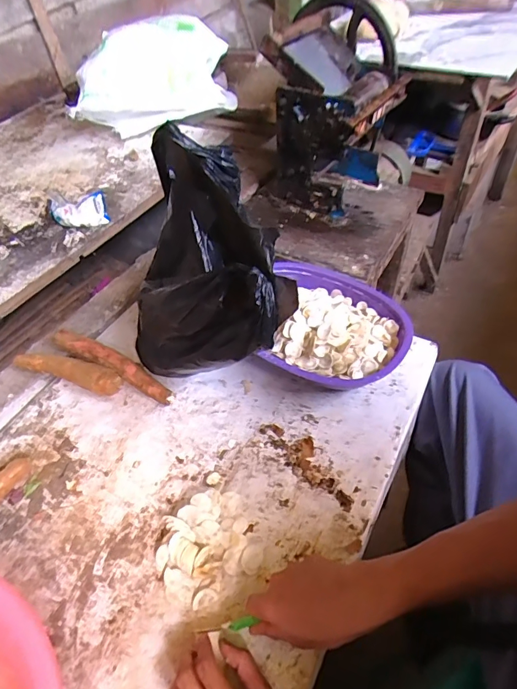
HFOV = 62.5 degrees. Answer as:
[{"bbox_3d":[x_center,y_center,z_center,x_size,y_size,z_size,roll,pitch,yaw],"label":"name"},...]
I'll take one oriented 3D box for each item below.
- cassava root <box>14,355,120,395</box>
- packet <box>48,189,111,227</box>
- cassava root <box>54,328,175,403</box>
[{"bbox_3d":[-0.310,0.045,0.702,0.199,0.041,0.044,14,52,19],"label":"cassava root"},{"bbox_3d":[-0.401,-0.295,0.944,0.128,0.069,0.048,2,50,8],"label":"packet"},{"bbox_3d":[-0.239,0.032,0.703,0.244,0.038,0.038,22,55,24],"label":"cassava root"}]

